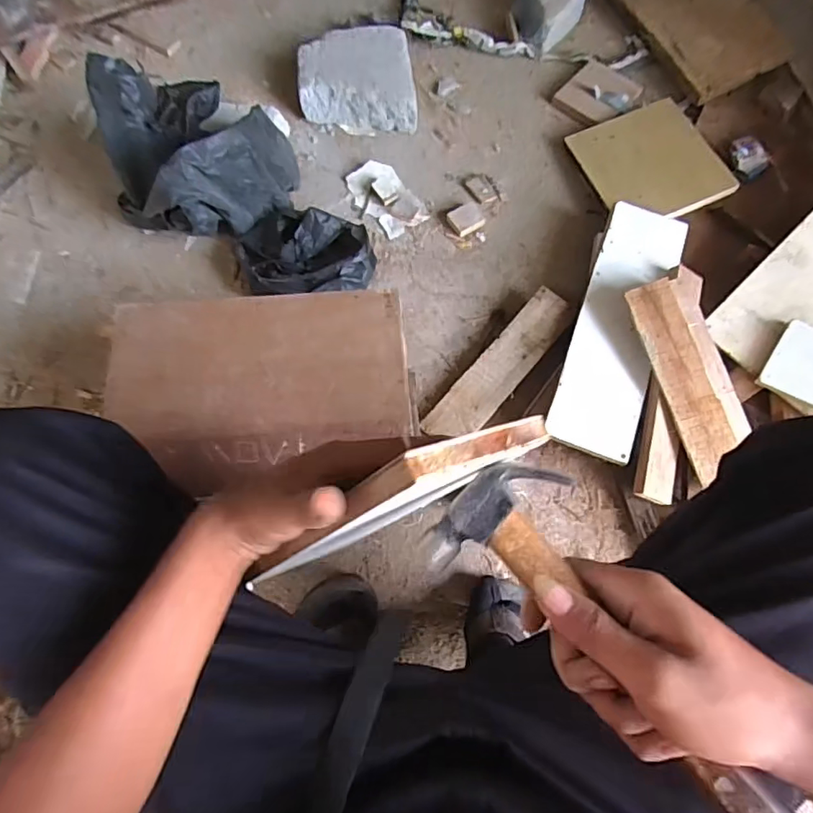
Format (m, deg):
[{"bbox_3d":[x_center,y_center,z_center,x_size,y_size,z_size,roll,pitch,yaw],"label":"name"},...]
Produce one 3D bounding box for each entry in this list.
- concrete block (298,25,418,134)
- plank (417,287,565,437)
[{"bbox_3d":[-0.087,-0.584,0.918,0.202,0.063,0.184,-2,74,-1],"label":"concrete block"},{"bbox_3d":[0.138,-0.059,0.764,0.071,0.013,0.280,38,82,17],"label":"plank"}]

